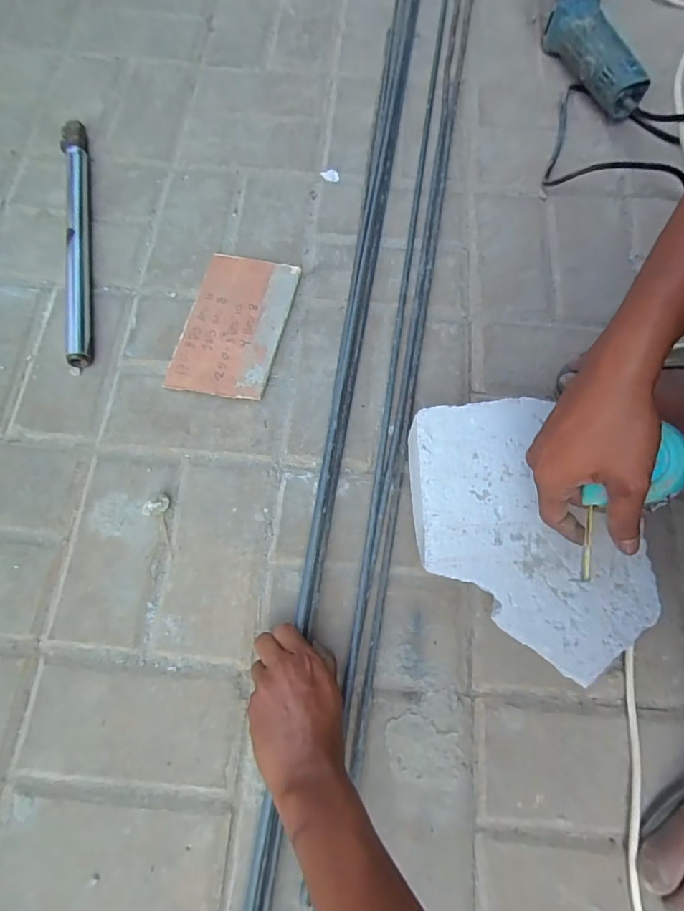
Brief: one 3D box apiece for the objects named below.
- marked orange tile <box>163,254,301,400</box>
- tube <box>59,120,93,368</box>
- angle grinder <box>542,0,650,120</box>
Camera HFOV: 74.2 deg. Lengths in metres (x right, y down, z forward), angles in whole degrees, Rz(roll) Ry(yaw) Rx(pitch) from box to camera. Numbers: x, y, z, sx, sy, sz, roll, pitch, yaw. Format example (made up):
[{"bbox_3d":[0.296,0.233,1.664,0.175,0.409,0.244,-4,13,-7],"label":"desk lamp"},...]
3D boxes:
[{"bbox_3d":[-0.132,-0.163,0.560,0.115,0.015,0.197,12,72,5],"label":"marked orange tile"},{"bbox_3d":[-0.350,-0.298,0.599,0.032,0.030,0.399,-12,72,-3],"label":"tube"},{"bbox_3d":[0.357,-0.612,0.663,0.086,0.081,0.276,-10,72,-3],"label":"angle grinder"}]

